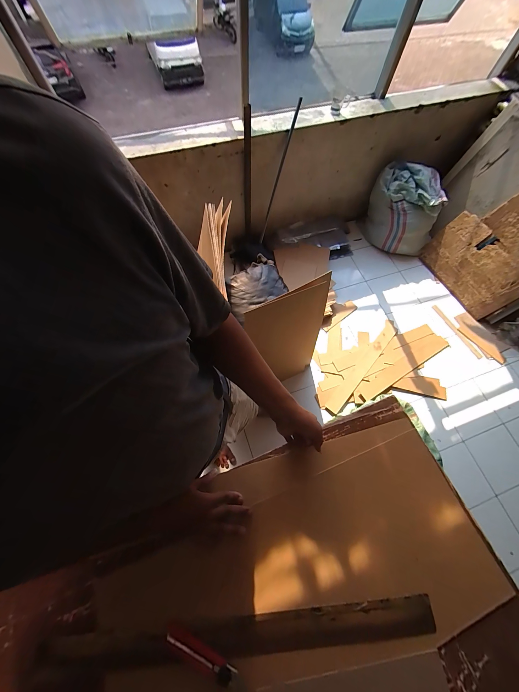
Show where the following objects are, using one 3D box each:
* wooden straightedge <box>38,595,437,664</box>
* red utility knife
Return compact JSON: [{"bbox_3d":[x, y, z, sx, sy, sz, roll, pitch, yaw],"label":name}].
[{"bbox_3d":[-0.029,0.538,0.455,0.710,0.012,0.055,-3,70,-4],"label":"wooden straightedge"},{"bbox_3d":[-0.106,0.551,0.438,0.136,0.014,0.028,25,71,7],"label":"red utility knife"}]

